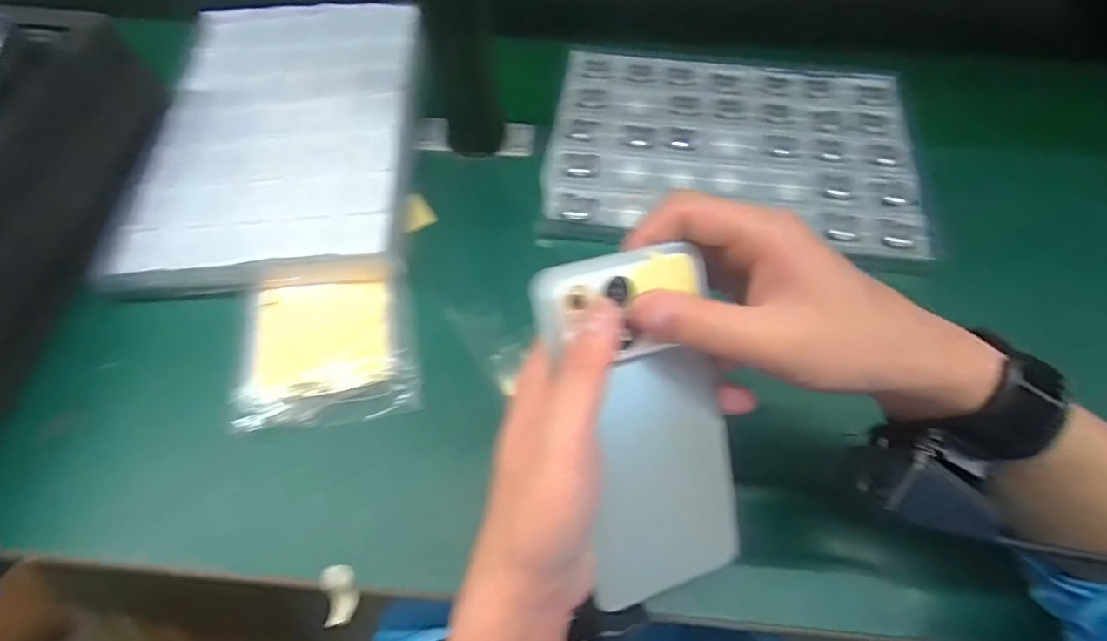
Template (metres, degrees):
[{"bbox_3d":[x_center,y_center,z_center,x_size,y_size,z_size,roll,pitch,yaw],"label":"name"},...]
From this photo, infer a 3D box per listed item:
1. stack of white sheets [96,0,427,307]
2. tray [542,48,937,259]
[{"bbox_3d":[-0.228,-0.170,0.459,0.215,0.023,0.324,-4,62,-2],"label":"stack of white sheets"},{"bbox_3d":[0.155,-0.161,0.472,0.307,0.018,0.218,7,63,4],"label":"tray"}]

